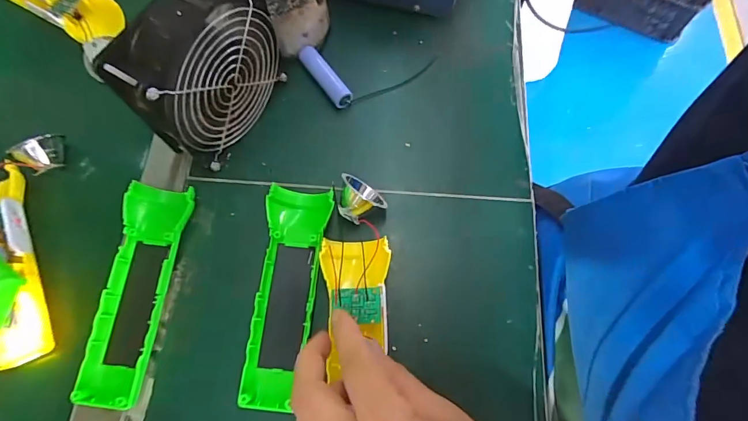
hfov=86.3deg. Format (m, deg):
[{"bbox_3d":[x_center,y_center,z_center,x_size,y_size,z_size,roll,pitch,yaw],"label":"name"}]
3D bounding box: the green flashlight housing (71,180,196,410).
[{"bbox_3d":[-0.179,0.059,0.302,0.052,0.026,0.158,8,71,3],"label":"green flashlight housing"}]

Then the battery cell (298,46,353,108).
[{"bbox_3d":[-0.045,-0.124,0.369,0.017,0.015,0.067,-34,74,-11],"label":"battery cell"}]

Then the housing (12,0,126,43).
[{"bbox_3d":[-0.316,-0.210,0.397,0.171,0.026,0.048,29,73,10],"label":"housing"}]

